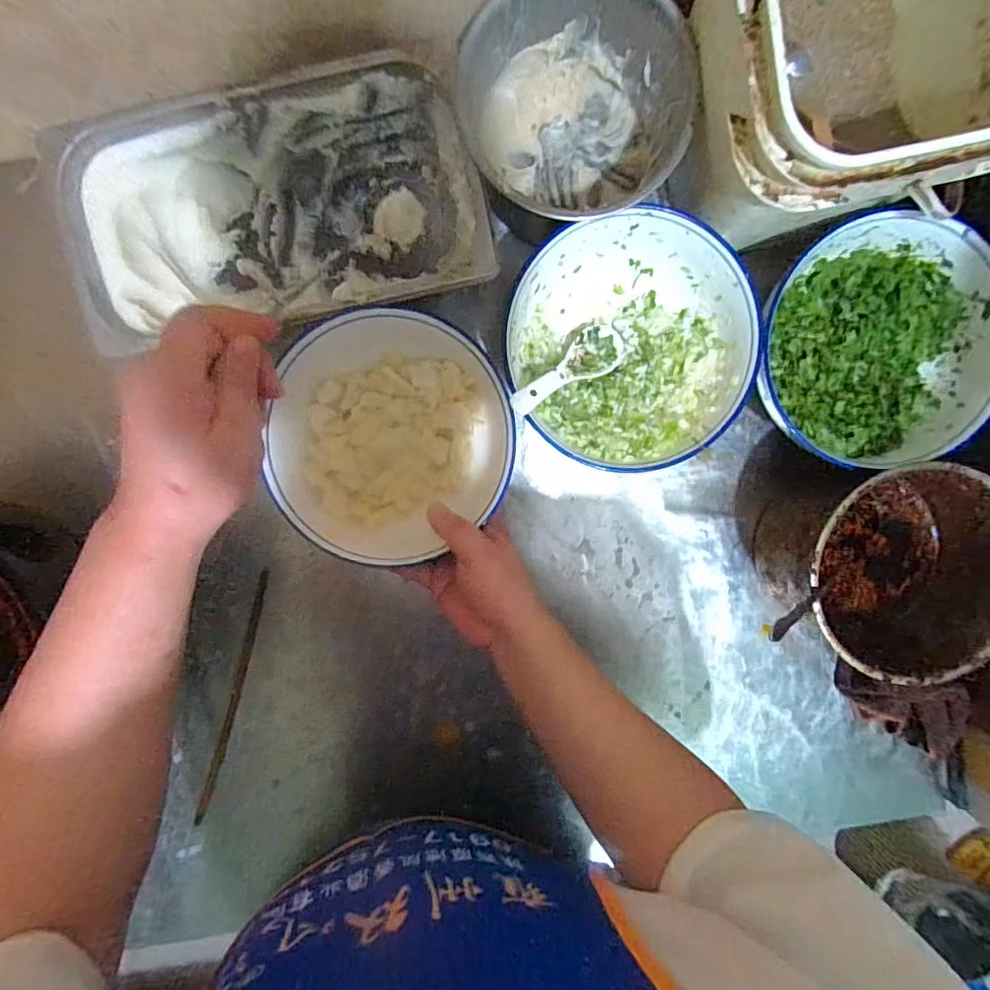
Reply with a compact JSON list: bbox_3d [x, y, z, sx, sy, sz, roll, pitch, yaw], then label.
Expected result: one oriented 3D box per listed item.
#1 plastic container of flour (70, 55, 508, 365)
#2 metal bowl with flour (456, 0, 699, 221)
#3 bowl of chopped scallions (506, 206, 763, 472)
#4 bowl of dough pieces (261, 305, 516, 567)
[{"bbox_3d":[-0.171,-0.225,0.446,0.311,0.100,0.168,-12,96,1],"label":"plastic container of flour"},{"bbox_3d":[0.062,-0.308,0.440,0.169,0.109,0.162,0,96,0],"label":"metal bowl with flour"},{"bbox_3d":[0.108,-0.126,0.460,0.190,0.098,0.193,0,96,0],"label":"bowl of chopped scallions"},{"bbox_3d":[-0.085,-0.046,0.445,0.192,0.059,0.200,0,96,0],"label":"bowl of dough pieces"}]

